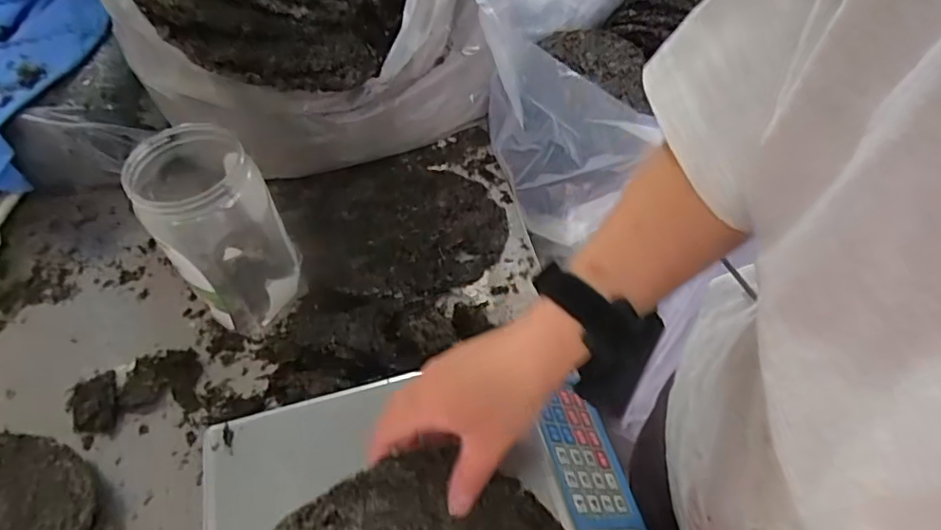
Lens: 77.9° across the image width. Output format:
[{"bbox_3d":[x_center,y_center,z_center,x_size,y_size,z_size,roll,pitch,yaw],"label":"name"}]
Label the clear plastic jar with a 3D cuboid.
[{"bbox_3d":[-0.267,-0.029,0.635,0.112,0.213,0.120,-1,52,1],"label":"clear plastic jar"}]

